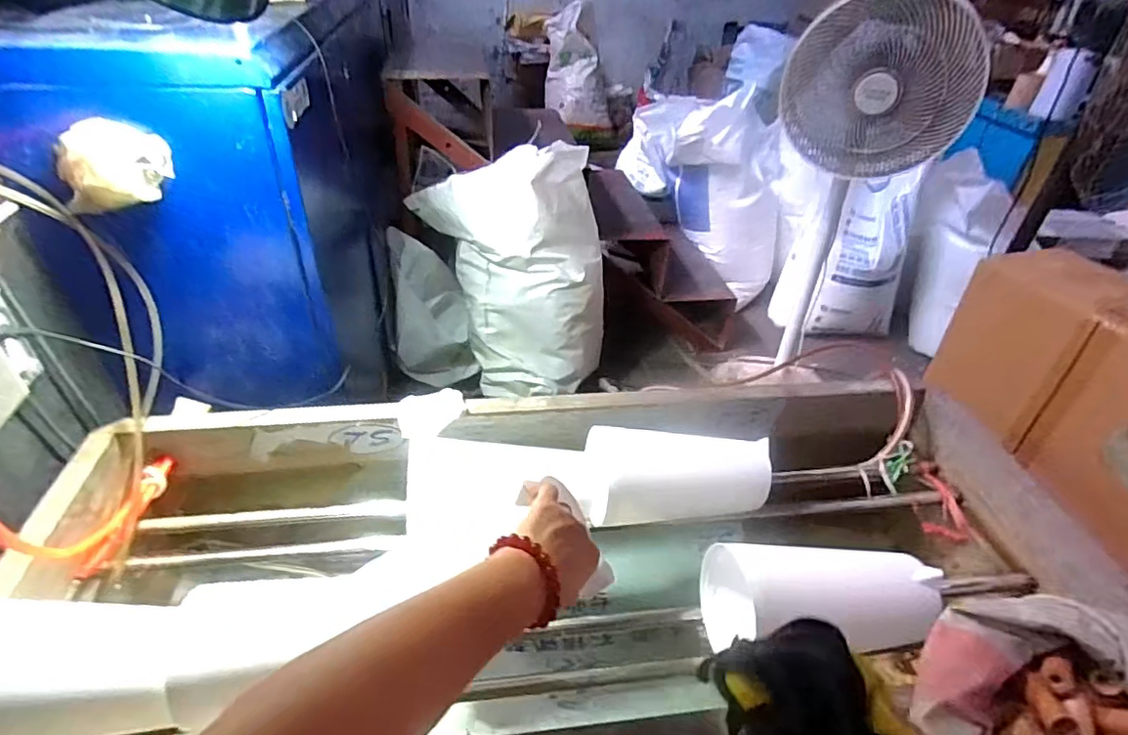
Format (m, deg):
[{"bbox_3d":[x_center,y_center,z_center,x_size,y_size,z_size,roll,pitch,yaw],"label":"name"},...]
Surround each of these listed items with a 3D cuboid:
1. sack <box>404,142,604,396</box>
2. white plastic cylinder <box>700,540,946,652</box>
[{"bbox_3d":[-0.105,-0.232,1.399,0.385,0.486,0.361,-19,44,-27],"label":"sack"},{"bbox_3d":[0.295,0.260,0.669,0.249,0.098,0.103,5,38,1],"label":"white plastic cylinder"}]

